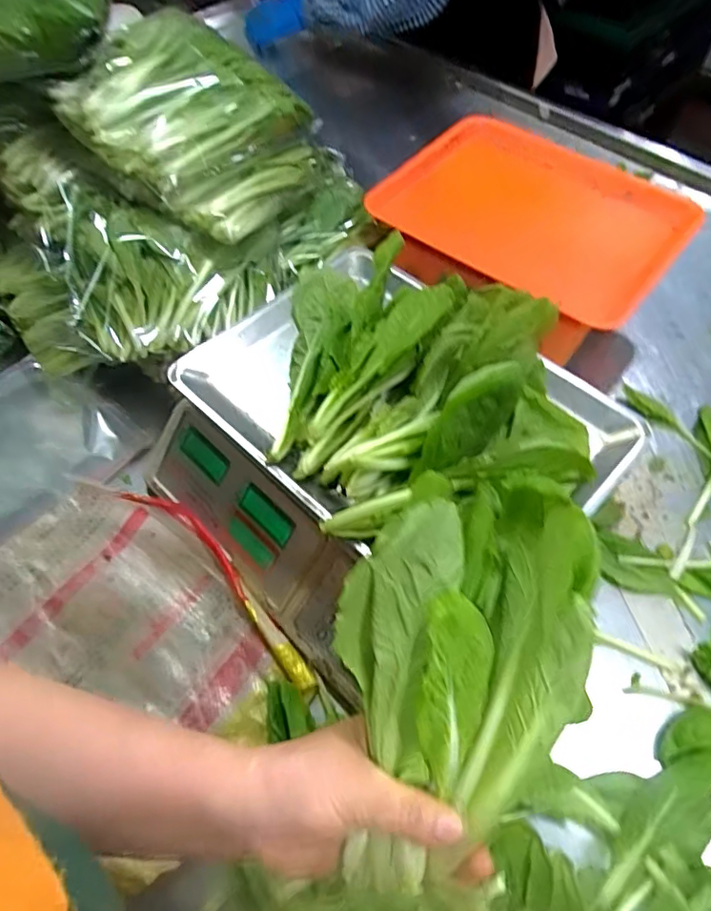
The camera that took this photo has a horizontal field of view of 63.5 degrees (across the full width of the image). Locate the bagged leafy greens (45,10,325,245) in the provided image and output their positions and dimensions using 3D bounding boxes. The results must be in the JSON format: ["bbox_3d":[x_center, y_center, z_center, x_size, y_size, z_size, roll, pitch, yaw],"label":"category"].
[{"bbox_3d":[-0.153,-0.328,0.565,0.224,0.067,0.197,39,62,-10],"label":"bagged leafy greens"}]

